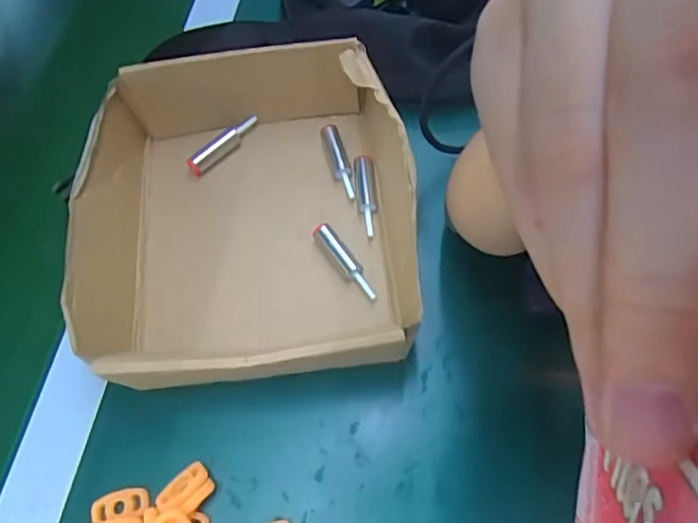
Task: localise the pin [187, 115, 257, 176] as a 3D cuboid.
[{"bbox_3d":[-0.095,-0.089,0.436,0.065,0.018,0.015,-42,69,-16],"label":"pin"}]

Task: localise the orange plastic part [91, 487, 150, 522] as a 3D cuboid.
[{"bbox_3d":[-0.132,0.141,0.330,0.032,0.004,0.017,-8,47,-2],"label":"orange plastic part"}]

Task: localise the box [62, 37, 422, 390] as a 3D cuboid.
[{"bbox_3d":[-0.066,-0.028,0.374,0.201,0.075,0.214,-9,64,-1],"label":"box"}]

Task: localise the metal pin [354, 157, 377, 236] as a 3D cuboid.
[{"bbox_3d":[0.012,-0.047,0.415,0.014,0.018,0.061,-5,64,0],"label":"metal pin"}]

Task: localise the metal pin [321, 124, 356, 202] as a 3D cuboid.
[{"bbox_3d":[-0.007,-0.074,0.423,0.013,0.012,0.061,-19,78,-6],"label":"metal pin"}]

